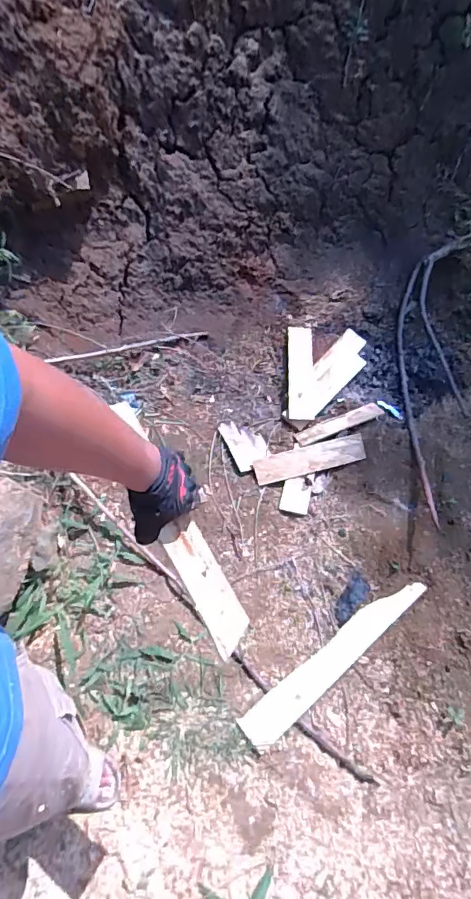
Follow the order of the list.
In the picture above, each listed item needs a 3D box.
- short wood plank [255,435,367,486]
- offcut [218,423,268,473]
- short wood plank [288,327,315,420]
[{"bbox_3d":[0.249,0.030,1.665,0.378,0.018,0.093,-13,59,-6],"label":"short wood plank"},{"bbox_3d":[0.035,-0.021,1.697,0.132,0.012,0.182,-21,72,-25],"label":"offcut"},{"bbox_3d":[0.244,-0.291,1.838,0.094,0.027,0.389,3,68,-1],"label":"short wood plank"}]

